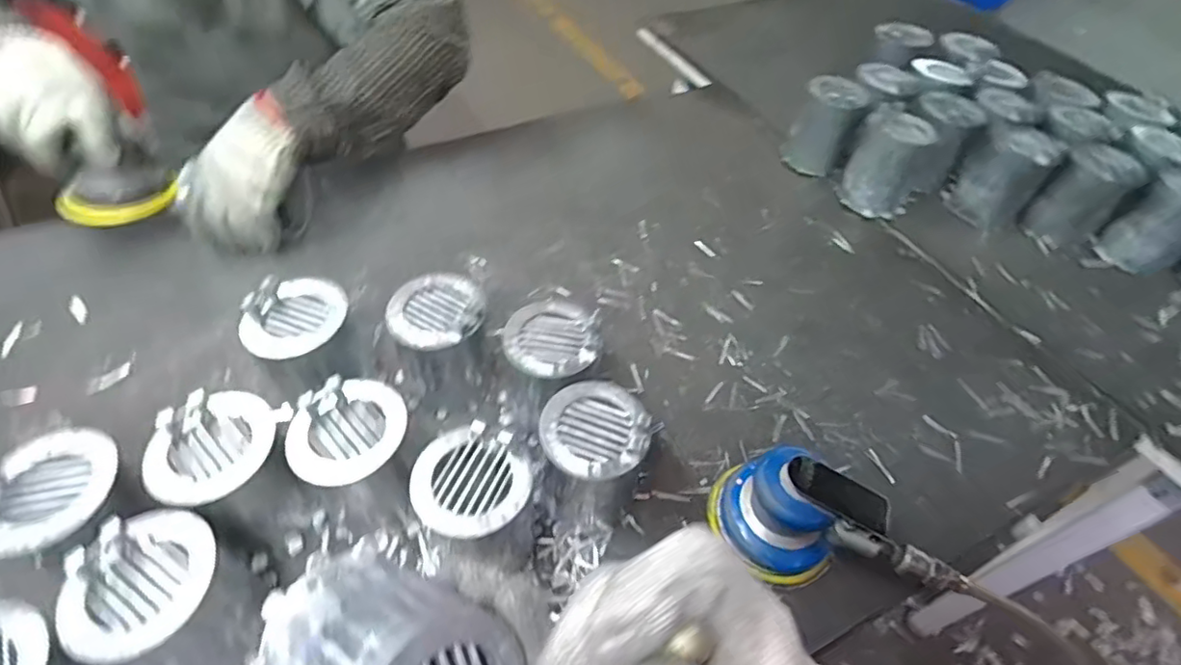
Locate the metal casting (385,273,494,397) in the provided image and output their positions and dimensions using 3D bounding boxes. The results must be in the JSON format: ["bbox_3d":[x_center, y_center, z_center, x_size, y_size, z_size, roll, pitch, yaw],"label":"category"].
[{"bbox_3d":[-0.147,0.009,0.581,0.083,0.116,0.084,2,50,-3],"label":"metal casting"}]

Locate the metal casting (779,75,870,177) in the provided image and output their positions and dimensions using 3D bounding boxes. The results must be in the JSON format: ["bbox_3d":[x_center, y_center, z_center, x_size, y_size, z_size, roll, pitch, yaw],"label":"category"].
[{"bbox_3d":[0.347,-0.302,0.889,0.095,0.125,0.078,28,53,18],"label":"metal casting"}]

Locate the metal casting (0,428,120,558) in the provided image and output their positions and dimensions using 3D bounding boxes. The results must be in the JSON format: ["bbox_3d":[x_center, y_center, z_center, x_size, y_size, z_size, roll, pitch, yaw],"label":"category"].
[{"bbox_3d":[-0.382,0.105,0.410,0.082,0.020,0.085,32,54,21],"label":"metal casting"}]

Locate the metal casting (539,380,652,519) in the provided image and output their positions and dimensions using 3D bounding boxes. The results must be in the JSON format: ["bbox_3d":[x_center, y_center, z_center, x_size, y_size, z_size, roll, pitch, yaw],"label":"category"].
[{"bbox_3d":[0.001,0.108,0.507,0.082,0.121,0.085,2,50,-3],"label":"metal casting"}]

